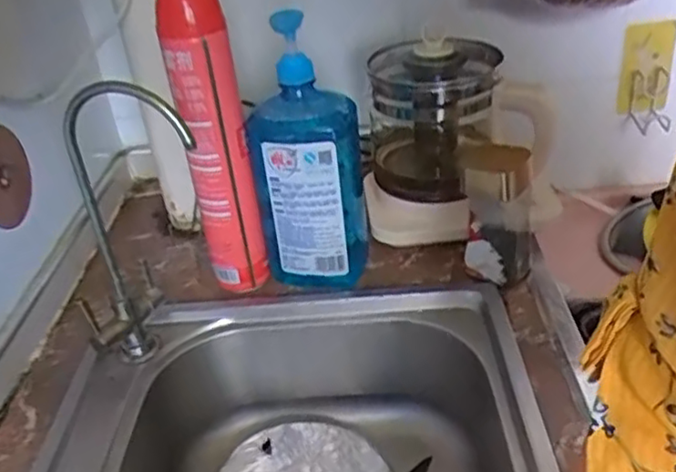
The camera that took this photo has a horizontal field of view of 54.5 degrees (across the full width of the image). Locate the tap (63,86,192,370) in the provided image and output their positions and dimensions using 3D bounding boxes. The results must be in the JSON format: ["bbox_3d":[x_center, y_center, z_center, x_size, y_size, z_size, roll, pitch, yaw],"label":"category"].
[{"bbox_3d":[-0.178,0.009,0.580,0.122,0.281,0.088,21,41,34],"label":"tap"}]

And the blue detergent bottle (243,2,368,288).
[{"bbox_3d":[-0.033,-0.072,0.680,0.114,0.291,0.067,-6,33,-1],"label":"blue detergent bottle"}]

